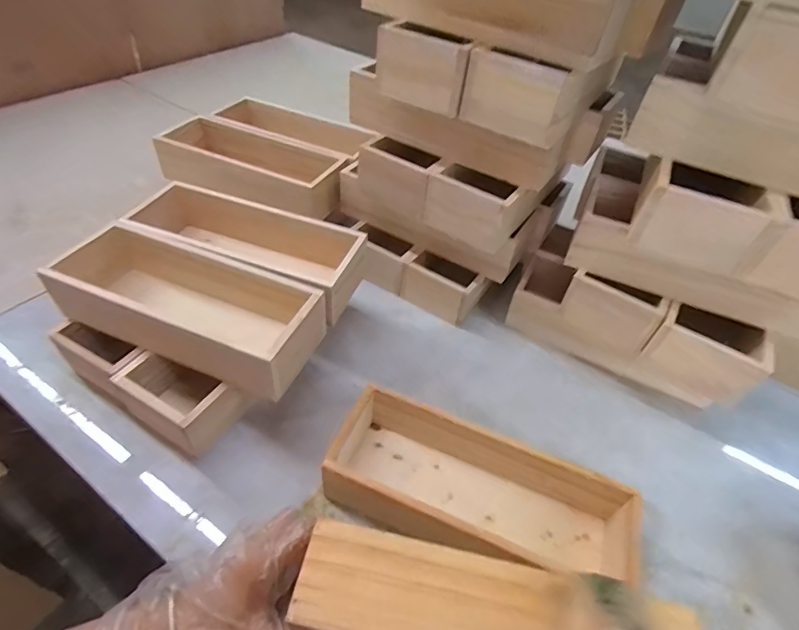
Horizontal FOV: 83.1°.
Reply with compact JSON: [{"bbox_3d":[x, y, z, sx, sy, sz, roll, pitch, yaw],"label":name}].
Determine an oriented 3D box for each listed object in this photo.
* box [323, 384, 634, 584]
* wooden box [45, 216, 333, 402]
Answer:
[{"bbox_3d":[0.068,0.170,0.415,0.260,0.088,0.106,20,47,13],"label":"box"},{"bbox_3d":[-0.227,-0.015,0.469,0.289,0.072,0.109,18,47,11],"label":"wooden box"}]

